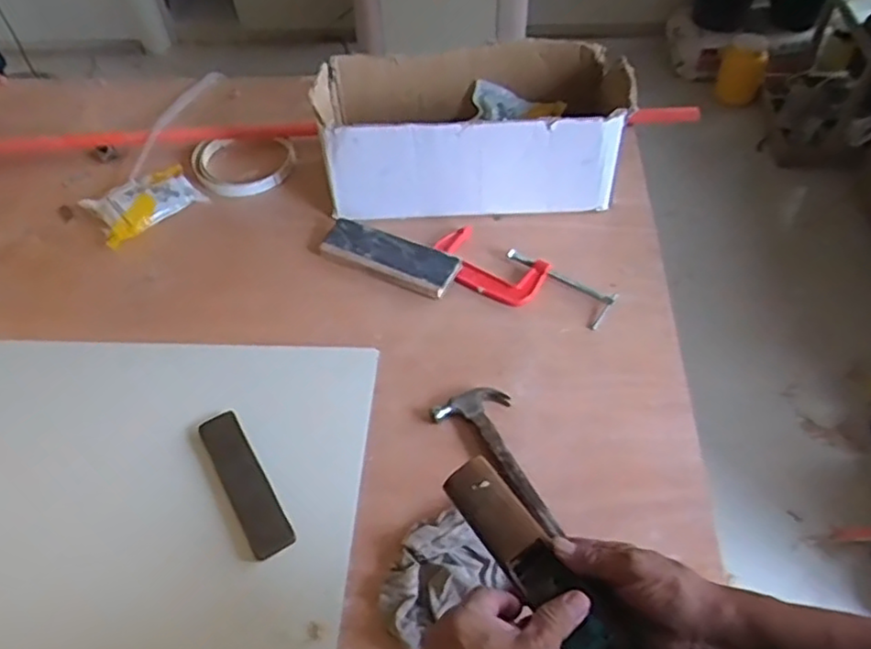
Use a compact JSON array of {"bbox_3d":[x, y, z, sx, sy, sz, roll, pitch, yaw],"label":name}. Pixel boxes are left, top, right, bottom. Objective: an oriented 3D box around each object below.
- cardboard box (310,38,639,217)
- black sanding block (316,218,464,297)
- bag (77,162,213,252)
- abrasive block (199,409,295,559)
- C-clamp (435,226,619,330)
[{"bbox_3d":[0.061,-0.313,1.086,0.470,0.168,0.224,-1,51,2],"label":"cardboard box"},{"bbox_3d":[-0.072,-0.103,1.017,0.217,0.028,0.072,26,58,21],"label":"black sanding block"},{"bbox_3d":[-0.481,-0.206,1.114,0.172,0.053,0.114,-38,59,-23],"label":"bag"},{"bbox_3d":[-0.228,0.187,0.807,0.049,0.009,0.197,-28,56,-17],"label":"abrasive block"},{"bbox_3d":[0.122,-0.075,0.978,0.271,0.041,0.098,25,57,20],"label":"C-clamp"}]

